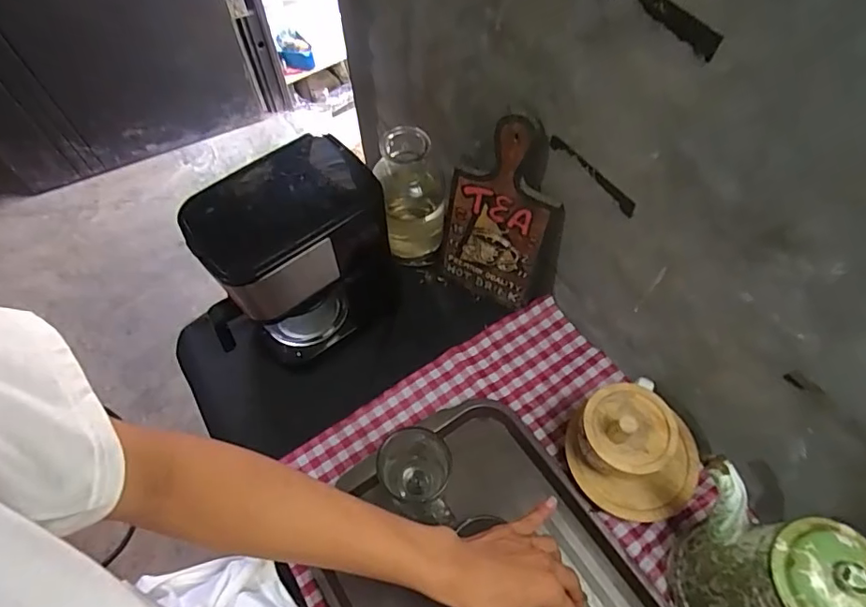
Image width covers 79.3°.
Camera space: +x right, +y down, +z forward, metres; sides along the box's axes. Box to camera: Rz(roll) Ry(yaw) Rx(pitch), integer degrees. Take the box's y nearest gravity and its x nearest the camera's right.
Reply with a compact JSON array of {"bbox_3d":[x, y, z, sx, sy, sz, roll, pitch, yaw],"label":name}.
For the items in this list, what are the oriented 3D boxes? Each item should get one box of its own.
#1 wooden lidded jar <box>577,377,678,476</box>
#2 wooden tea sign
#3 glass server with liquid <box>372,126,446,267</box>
[{"bbox_3d":[0.216,0.145,0.590,0.110,0.111,0.093,-31,65,-16],"label":"wooden lidded jar"},{"bbox_3d":[0.083,-0.108,0.659,0.127,0.262,0.013,26,51,14],"label":"wooden tea sign"},{"bbox_3d":[-0.027,-0.145,0.729,0.083,0.189,0.091,-4,61,-1],"label":"glass server with liquid"}]

